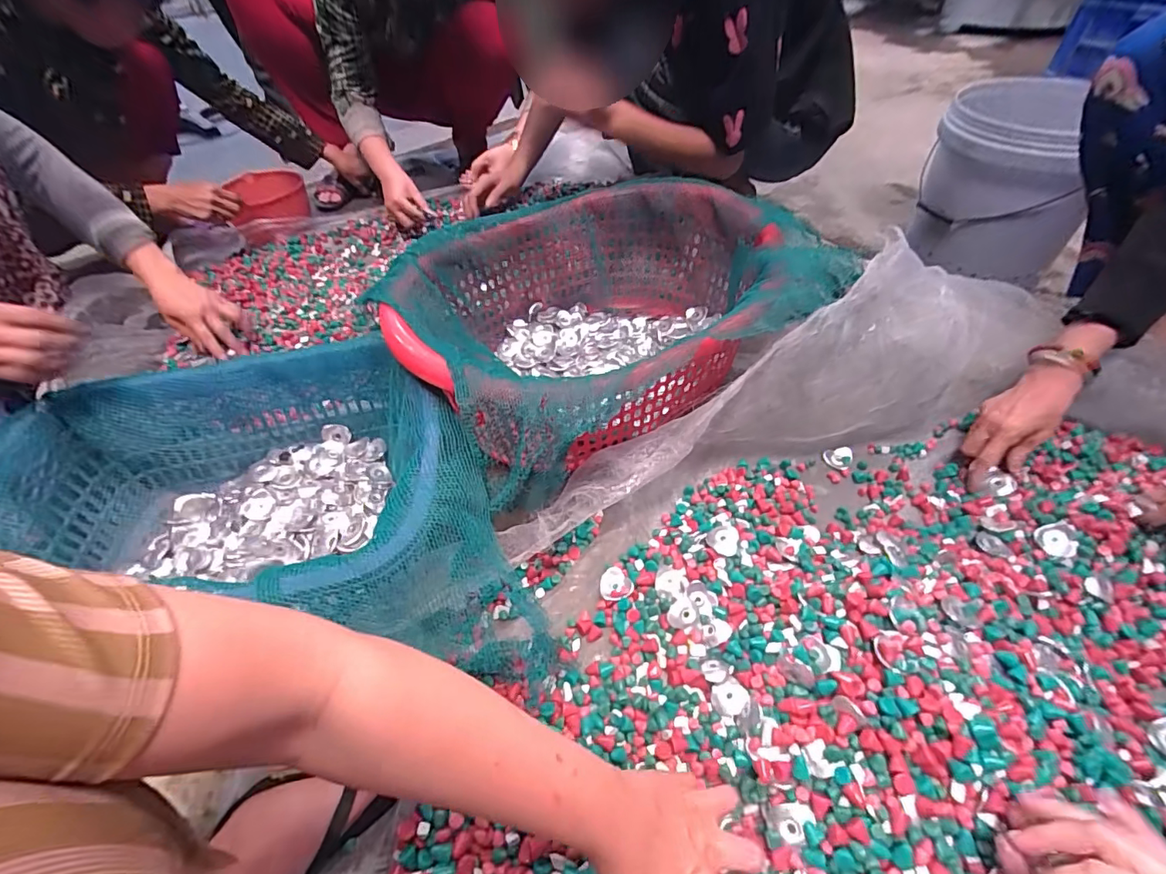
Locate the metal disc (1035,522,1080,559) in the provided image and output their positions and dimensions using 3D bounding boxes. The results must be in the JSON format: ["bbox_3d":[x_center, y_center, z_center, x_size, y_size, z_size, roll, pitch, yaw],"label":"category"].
[{"bbox_3d":[0.509,0.111,0.556,0.034,0.004,0.038,-19,53,21],"label":"metal disc"}]

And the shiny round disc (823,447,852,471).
[{"bbox_3d":[0.336,0.028,0.675,0.037,0.006,0.030,-10,48,-4],"label":"shiny round disc"}]

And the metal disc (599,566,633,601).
[{"bbox_3d":[0.035,0.163,0.565,0.033,0.004,0.035,-4,64,7],"label":"metal disc"}]

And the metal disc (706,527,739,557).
[{"bbox_3d":[0.157,0.115,0.581,0.034,0.007,0.036,-3,48,3],"label":"metal disc"}]

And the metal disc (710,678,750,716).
[{"bbox_3d":[0.139,0.246,0.486,0.033,0.011,0.032,-29,40,-3],"label":"metal disc"}]

